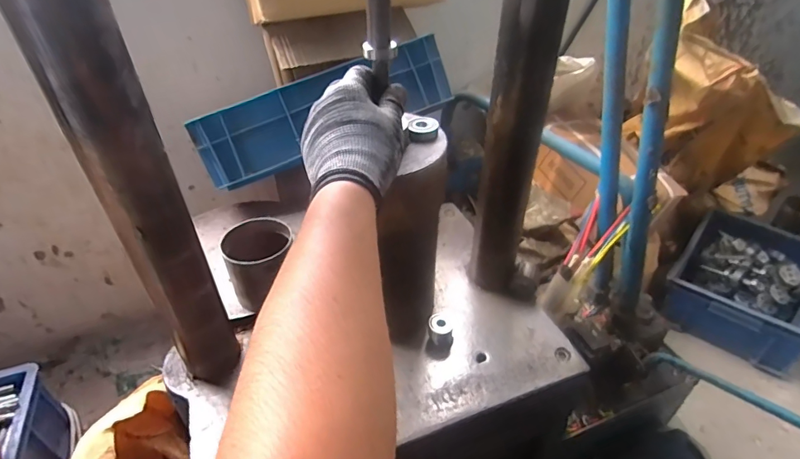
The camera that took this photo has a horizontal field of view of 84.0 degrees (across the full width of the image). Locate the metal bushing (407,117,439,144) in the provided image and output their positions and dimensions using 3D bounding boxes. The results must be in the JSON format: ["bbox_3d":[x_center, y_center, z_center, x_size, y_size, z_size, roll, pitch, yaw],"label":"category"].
[{"bbox_3d":[0.026,-0.107,0.478,0.031,0.016,0.031,3,38,4],"label":"metal bushing"}]

